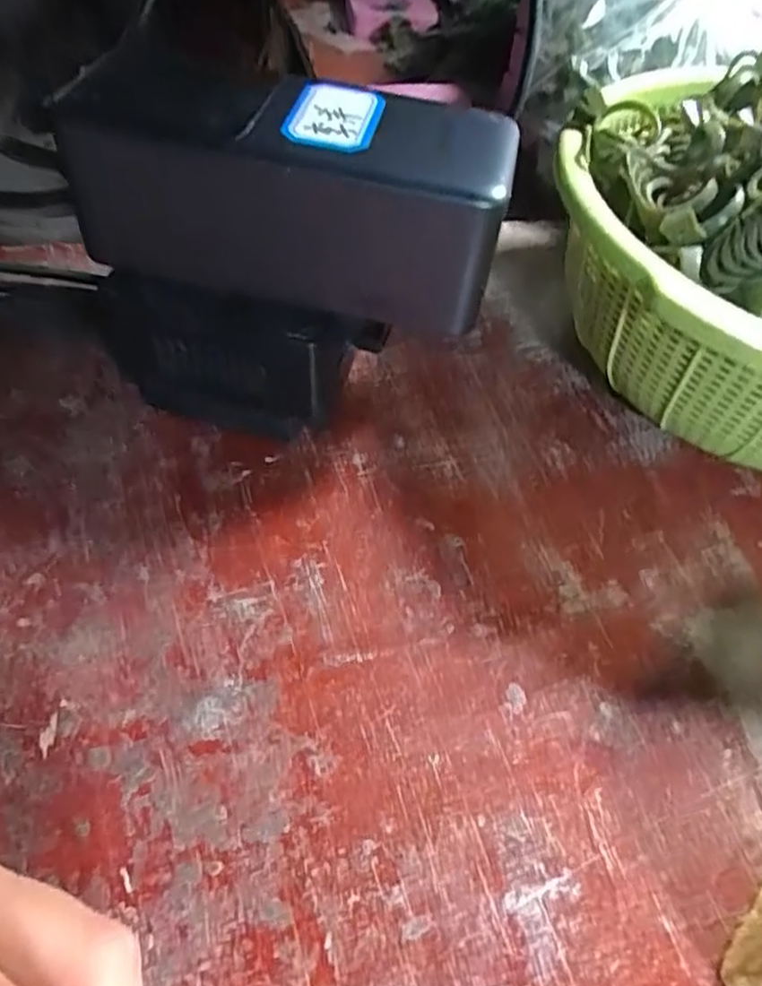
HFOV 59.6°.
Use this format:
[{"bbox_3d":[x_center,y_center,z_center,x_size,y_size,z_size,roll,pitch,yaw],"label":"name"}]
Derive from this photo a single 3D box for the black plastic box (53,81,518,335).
[{"bbox_3d":[-0.024,-0.091,0.204,0.122,0.049,0.053,9,52,3],"label":"black plastic box"}]

